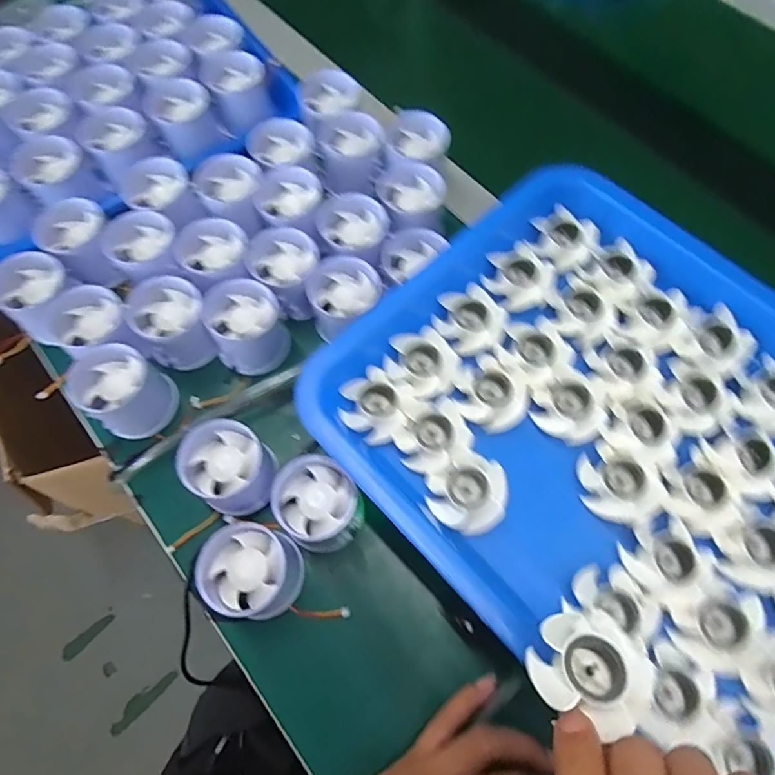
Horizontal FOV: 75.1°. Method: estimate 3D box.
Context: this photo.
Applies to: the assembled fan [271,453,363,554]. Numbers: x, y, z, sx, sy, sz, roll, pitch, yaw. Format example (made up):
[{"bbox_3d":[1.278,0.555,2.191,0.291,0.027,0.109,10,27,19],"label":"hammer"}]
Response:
[{"bbox_3d":[-0.045,0.079,0.335,0.051,0.056,0.054,0,68,0],"label":"assembled fan"}]

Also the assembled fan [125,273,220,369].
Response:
[{"bbox_3d":[-0.162,-0.049,0.385,0.050,0.047,0.052,0,68,0],"label":"assembled fan"}]

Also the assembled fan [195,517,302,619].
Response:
[{"bbox_3d":[-0.084,0.117,0.321,0.052,0.055,0.054,0,68,0],"label":"assembled fan"}]

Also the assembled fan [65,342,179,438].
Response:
[{"bbox_3d":[-0.191,0.005,0.370,0.058,0.053,0.054,0,68,0],"label":"assembled fan"}]

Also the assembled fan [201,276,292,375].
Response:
[{"bbox_3d":[-0.106,-0.045,0.389,0.052,0.056,0.054,0,68,0],"label":"assembled fan"}]

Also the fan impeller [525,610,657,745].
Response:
[{"bbox_3d":[0.078,0.108,0.194,0.039,0.018,0.038,25,70,10],"label":"fan impeller"}]

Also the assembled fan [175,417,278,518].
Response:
[{"bbox_3d":[-0.106,0.057,0.345,0.052,0.055,0.053,0,68,0],"label":"assembled fan"}]

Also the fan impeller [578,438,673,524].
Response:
[{"bbox_3d":[0.130,0.053,0.285,0.041,0.020,0.045,-15,69,-6],"label":"fan impeller"}]

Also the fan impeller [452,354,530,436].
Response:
[{"bbox_3d":[0.063,0.005,0.308,0.044,0.014,0.040,0,68,0],"label":"fan impeller"}]

